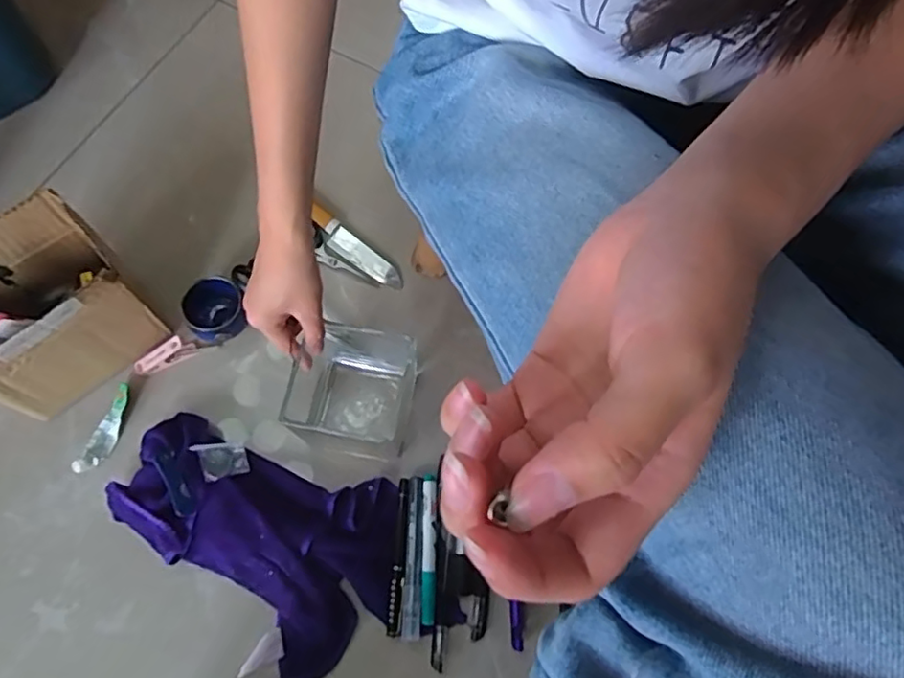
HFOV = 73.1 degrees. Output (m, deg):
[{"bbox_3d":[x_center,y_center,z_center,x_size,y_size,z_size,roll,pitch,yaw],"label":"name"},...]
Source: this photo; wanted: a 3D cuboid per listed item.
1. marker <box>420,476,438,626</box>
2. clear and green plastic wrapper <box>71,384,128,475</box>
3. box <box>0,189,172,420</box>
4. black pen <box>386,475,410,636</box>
[{"bbox_3d":[-0.022,0.187,0.549,0.012,0.016,0.126,1,69,-2],"label":"marker"},{"bbox_3d":[-0.333,0.088,0.588,0.024,0.016,0.088,23,70,7],"label":"clear and green plastic wrapper"},{"bbox_3d":[-0.379,-0.013,0.554,0.175,0.145,0.111,-38,75,-15],"label":"box"},{"bbox_3d":[-0.048,0.194,0.550,0.011,0.015,0.132,4,69,-1],"label":"black pen"}]

